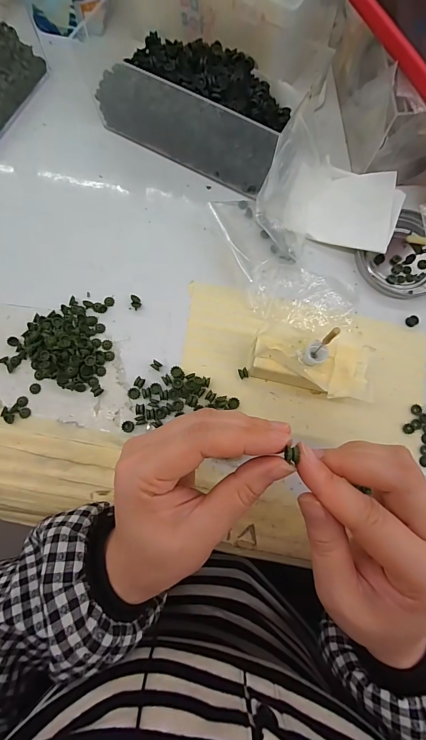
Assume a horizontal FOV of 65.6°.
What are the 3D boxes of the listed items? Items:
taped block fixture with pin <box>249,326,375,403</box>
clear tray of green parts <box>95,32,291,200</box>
[{"bbox_3d":[0.069,-0.004,0.244,0.082,0.042,0.045,13,78,2],"label":"taped block fixture with pin"},{"bbox_3d":[-0.013,-0.227,0.282,0.157,0.056,0.079,27,79,5],"label":"clear tray of green parts"}]

